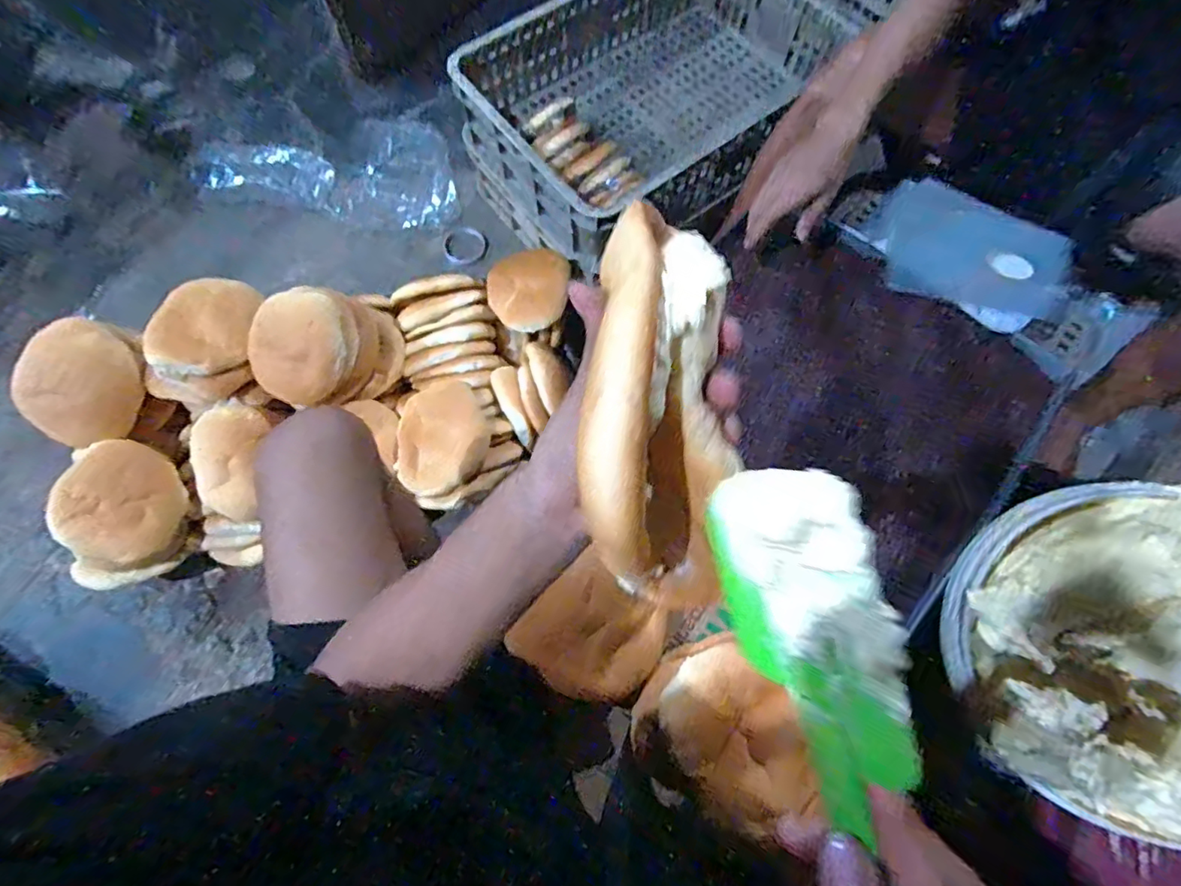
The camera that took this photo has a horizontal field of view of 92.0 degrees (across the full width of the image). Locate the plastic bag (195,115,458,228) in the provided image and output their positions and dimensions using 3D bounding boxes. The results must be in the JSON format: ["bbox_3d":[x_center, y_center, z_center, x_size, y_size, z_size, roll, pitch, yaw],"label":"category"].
[{"bbox_3d":[-0.551,-0.597,1.226,0.553,0.076,0.238,9,87,-3],"label":"plastic bag"}]

